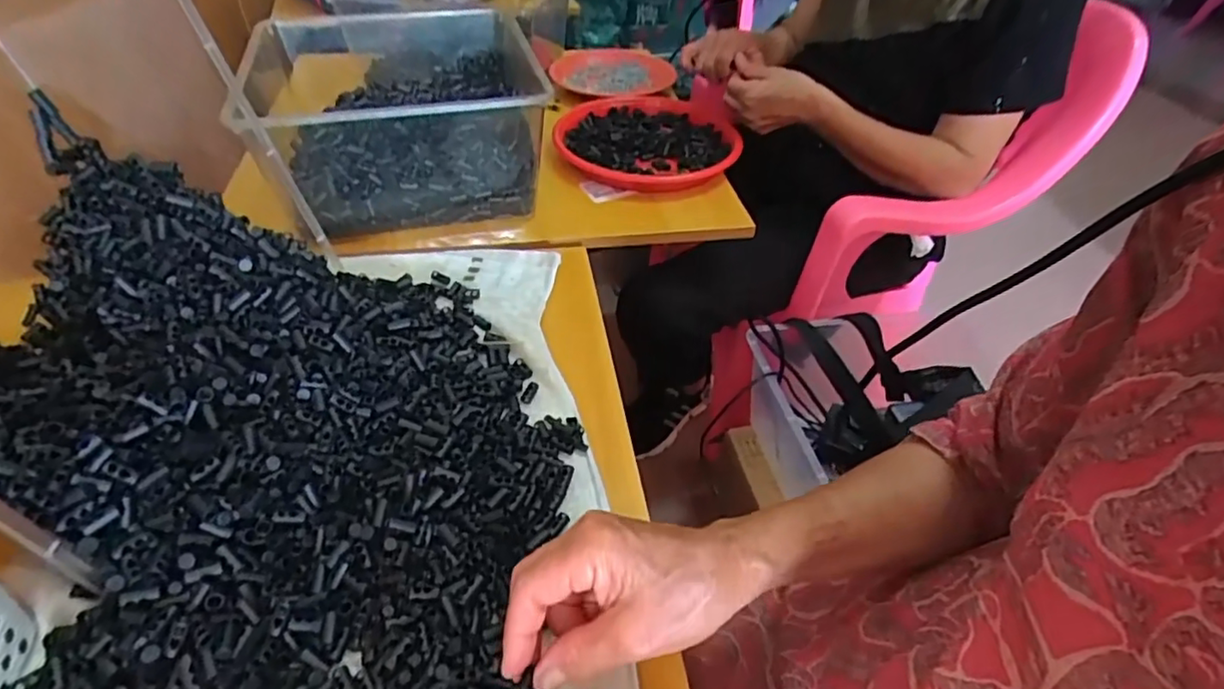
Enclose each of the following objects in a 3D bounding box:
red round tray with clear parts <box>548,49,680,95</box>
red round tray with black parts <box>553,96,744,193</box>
[{"bbox_3d":[-0.001,-0.471,1.088,0.196,0.037,0.228,19,45,16],"label":"red round tray with clear parts"},{"bbox_3d":[0.046,-0.282,0.866,0.237,0.032,0.268,-6,44,-10],"label":"red round tray with black parts"}]

